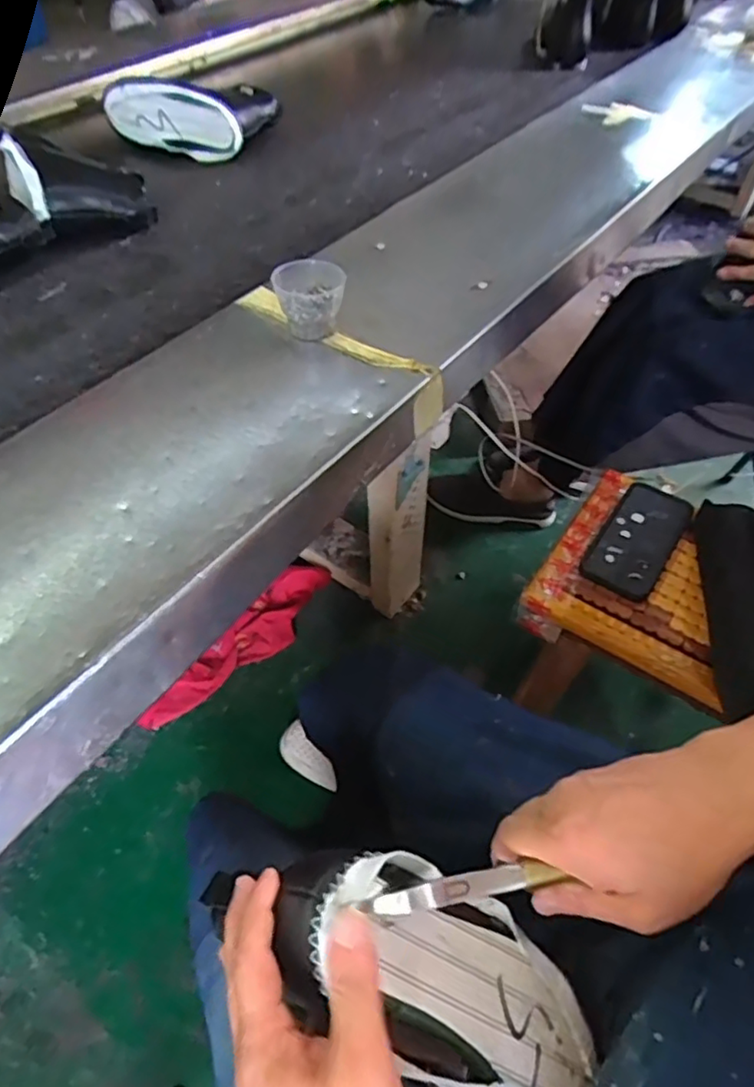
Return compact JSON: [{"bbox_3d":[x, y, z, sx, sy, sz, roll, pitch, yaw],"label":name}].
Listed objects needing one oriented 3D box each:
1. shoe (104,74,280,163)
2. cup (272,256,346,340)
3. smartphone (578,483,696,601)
[{"bbox_3d":[-0.285,-0.668,0.944,0.236,0.094,0.131,17,55,14],"label":"shoe"},{"bbox_3d":[-0.061,-0.220,0.563,0.066,0.053,0.053,-7,53,-4],"label":"cup"},{"bbox_3d":[0.308,-0.007,0.724,0.079,0.013,0.173,30,59,21],"label":"smartphone"}]

